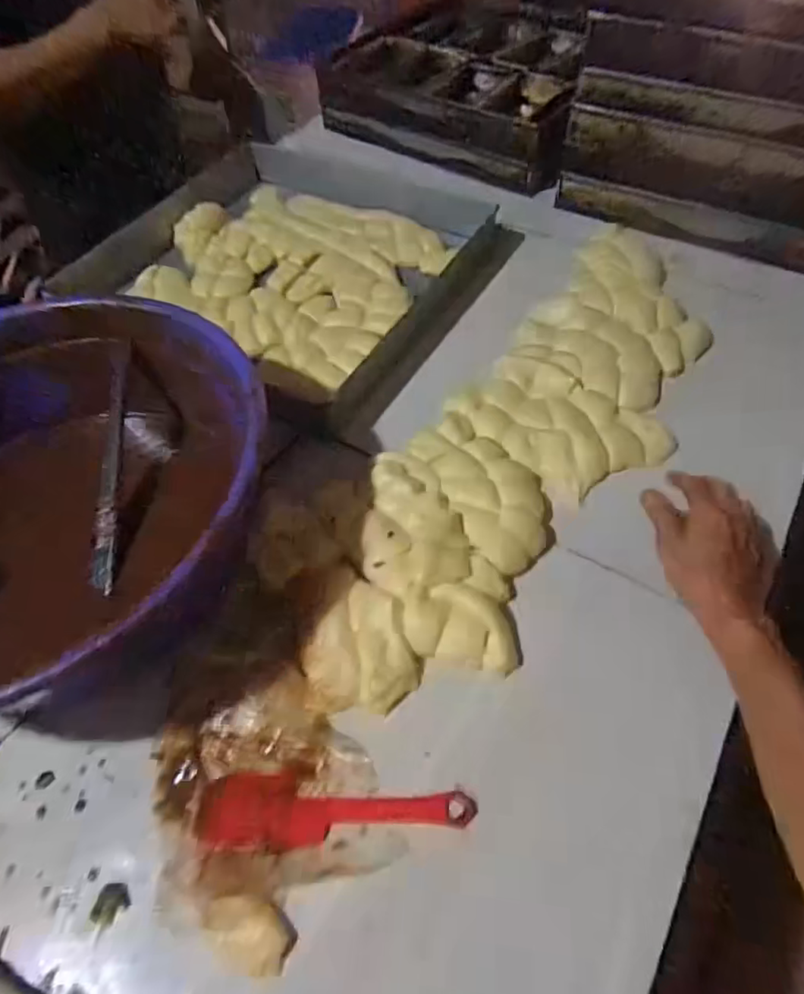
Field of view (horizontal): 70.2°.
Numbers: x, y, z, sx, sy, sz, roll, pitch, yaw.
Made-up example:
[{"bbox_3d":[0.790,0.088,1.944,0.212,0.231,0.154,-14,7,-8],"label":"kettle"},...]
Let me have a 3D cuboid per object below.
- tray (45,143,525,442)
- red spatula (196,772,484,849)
[{"bbox_3d":[-0.143,-0.323,0.792,0.457,0.045,0.349,31,63,22],"label":"tray"},{"bbox_3d":[-0.048,0.234,0.425,0.200,0.011,0.048,-1,56,3],"label":"red spatula"}]

